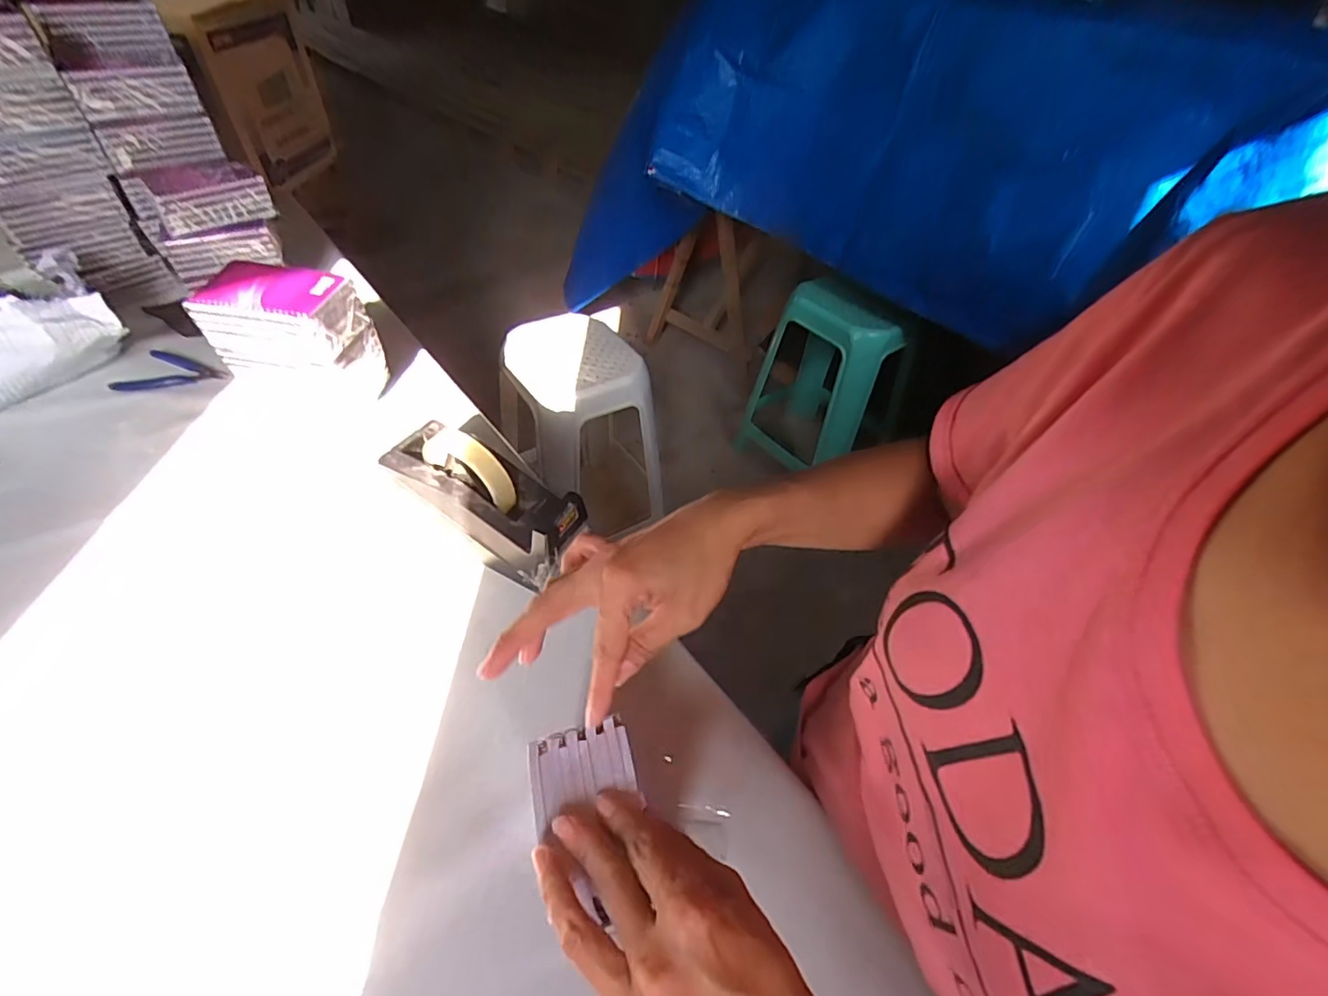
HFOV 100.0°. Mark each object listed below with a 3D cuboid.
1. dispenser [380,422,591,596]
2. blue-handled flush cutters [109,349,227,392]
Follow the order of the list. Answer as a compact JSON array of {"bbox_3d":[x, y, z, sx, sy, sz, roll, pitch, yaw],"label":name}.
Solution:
[{"bbox_3d":[-0.166,-0.004,0.532,0.208,0.109,0.082,33,51,8],"label":"dispenser"},{"bbox_3d":[-0.636,-0.157,0.722,0.131,0.007,0.080,12,47,6],"label":"blue-handled flush cutters"}]

